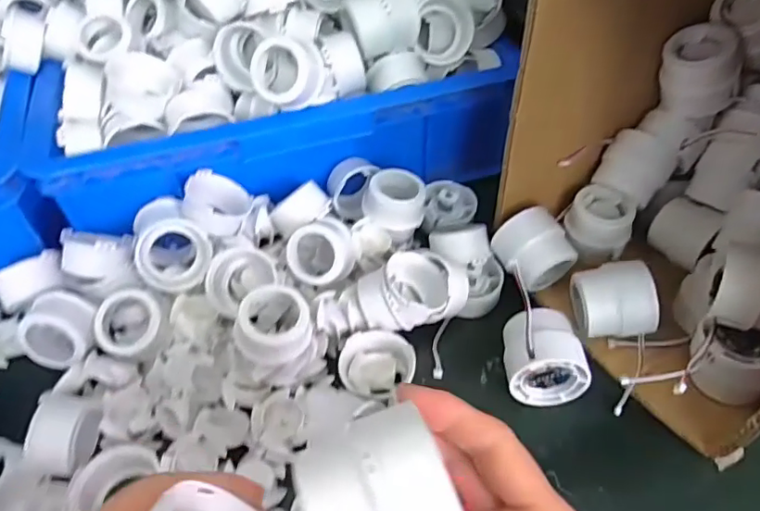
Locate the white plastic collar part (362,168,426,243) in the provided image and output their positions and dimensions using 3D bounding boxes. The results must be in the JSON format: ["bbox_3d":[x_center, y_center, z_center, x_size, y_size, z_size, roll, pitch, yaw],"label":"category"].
[{"bbox_3d":[0.012,-0.047,0.475,0.054,0.045,0.046,15,50,13],"label":"white plastic collar part"}]

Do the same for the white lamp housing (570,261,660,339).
[{"bbox_3d":[0.167,0.036,0.408,0.055,0.054,0.054,-5,49,-3],"label":"white lamp housing"}]

